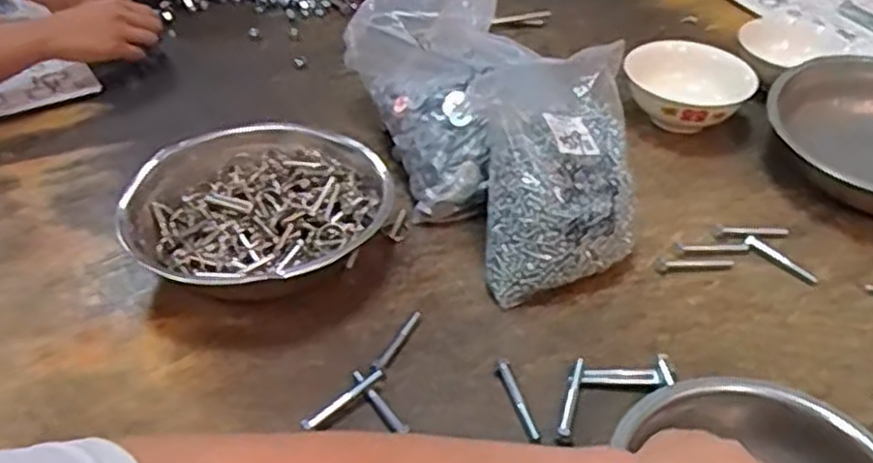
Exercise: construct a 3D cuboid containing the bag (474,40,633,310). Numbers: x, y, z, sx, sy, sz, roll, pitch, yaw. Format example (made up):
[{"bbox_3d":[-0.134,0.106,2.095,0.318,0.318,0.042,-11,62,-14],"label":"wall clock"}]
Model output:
[{"bbox_3d":[0.103,-0.056,0.677,0.129,0.148,0.200,3,40,1],"label":"bag"}]

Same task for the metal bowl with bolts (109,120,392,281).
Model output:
[{"bbox_3d":[-0.156,-0.016,0.679,0.225,0.064,0.206,-4,40,-7],"label":"metal bowl with bolts"}]

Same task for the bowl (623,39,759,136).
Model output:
[{"bbox_3d":[0.287,-0.158,0.879,0.145,0.079,0.125,13,41,13],"label":"bowl"}]

